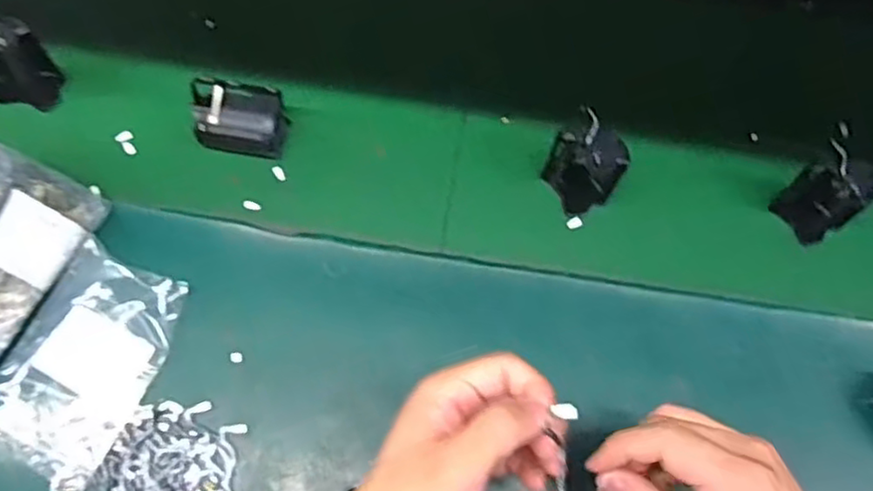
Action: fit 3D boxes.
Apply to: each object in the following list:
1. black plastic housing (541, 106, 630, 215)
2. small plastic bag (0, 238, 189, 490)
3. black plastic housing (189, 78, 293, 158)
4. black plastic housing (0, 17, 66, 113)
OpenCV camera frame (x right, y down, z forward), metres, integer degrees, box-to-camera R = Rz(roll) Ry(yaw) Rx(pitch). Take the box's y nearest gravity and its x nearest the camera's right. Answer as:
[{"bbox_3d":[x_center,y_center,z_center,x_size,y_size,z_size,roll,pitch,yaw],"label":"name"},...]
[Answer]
[{"bbox_3d":[0.113,-0.060,0.512,0.038,0.064,0.052,-38,72,-14],"label":"black plastic housing"},{"bbox_3d":[-0.241,0.077,0.455,0.097,0.029,0.141,24,70,10],"label":"small plastic bag"},{"bbox_3d":[-0.156,-0.096,0.530,0.070,0.047,0.045,7,68,3],"label":"black plastic housing"},{"bbox_3d":[-0.334,-0.145,0.528,0.052,0.066,0.046,19,69,8],"label":"black plastic housing"}]

